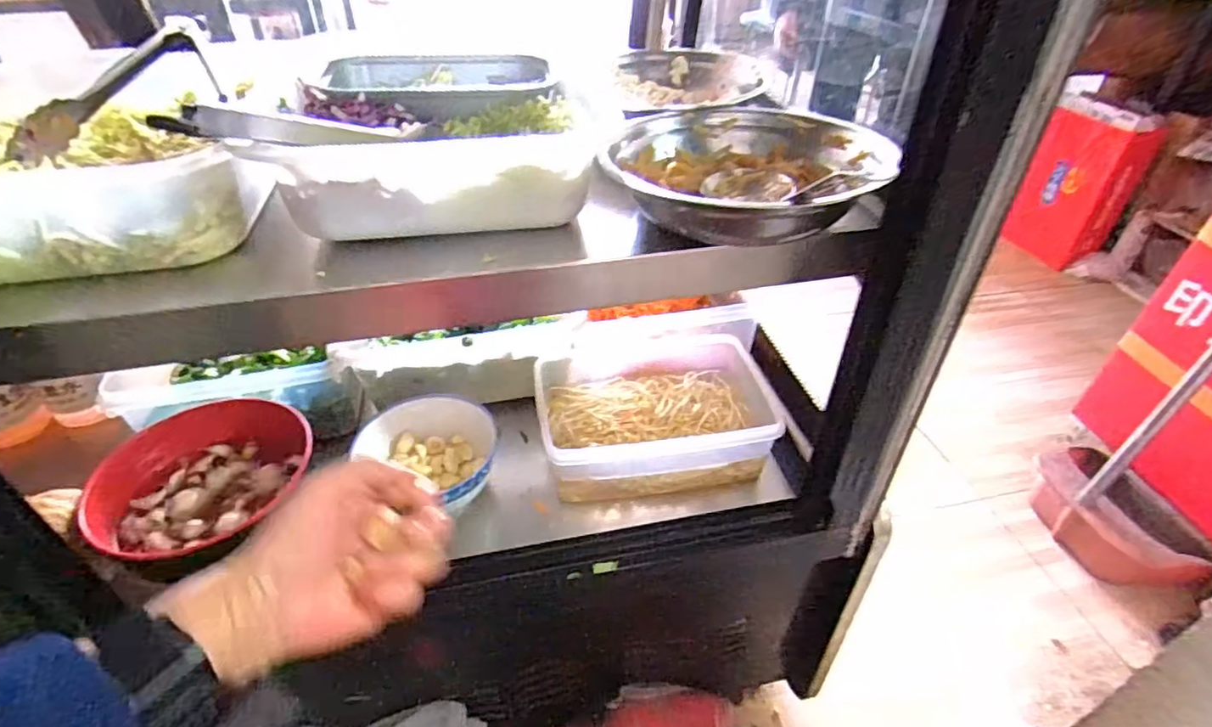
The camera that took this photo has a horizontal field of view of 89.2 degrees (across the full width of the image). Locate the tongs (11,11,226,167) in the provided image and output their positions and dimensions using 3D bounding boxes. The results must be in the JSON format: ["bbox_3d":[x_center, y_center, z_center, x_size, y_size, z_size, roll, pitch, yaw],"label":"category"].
[{"bbox_3d":[-0.400,-0.219,0.509,0.058,0.048,0.213,11,53,16],"label":"tongs"}]

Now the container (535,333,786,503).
[{"bbox_3d":[0.043,0.050,0.628,0.218,0.070,0.159,-5,40,-6],"label":"container"}]

